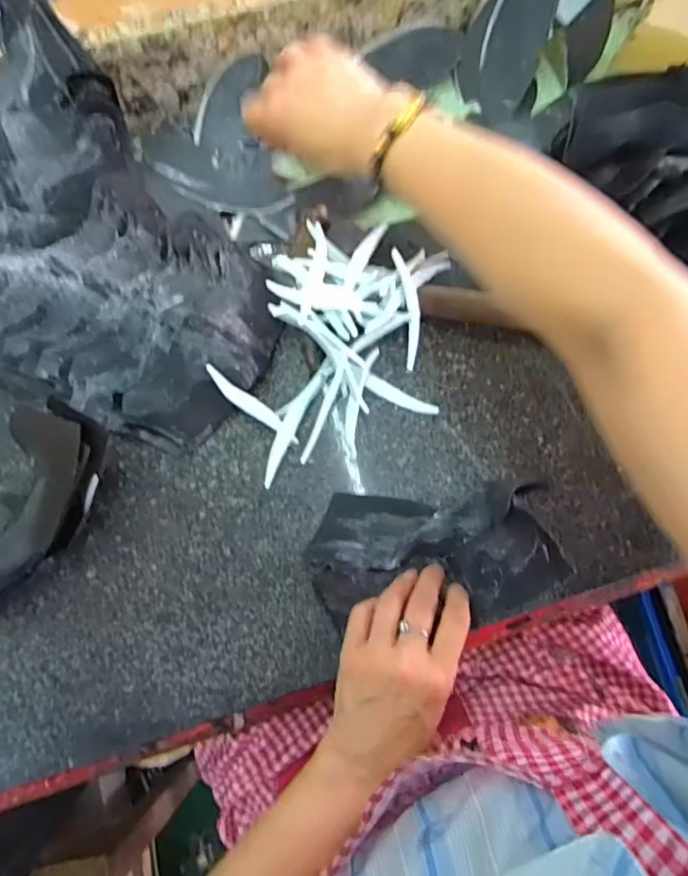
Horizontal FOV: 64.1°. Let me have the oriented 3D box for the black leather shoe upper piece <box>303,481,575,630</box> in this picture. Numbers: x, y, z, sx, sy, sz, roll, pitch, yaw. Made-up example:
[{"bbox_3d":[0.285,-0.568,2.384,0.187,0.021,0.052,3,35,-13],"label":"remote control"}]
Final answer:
[{"bbox_3d":[0.061,0.080,0.388,0.169,0.051,0.087,-4,76,20],"label":"black leather shoe upper piece"}]

